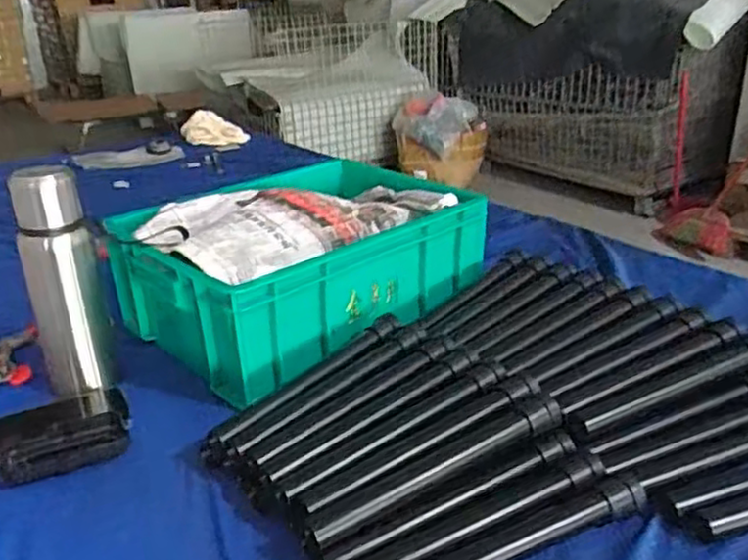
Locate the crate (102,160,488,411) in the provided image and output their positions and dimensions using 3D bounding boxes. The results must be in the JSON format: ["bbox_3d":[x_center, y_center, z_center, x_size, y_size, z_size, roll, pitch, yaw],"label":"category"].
[{"bbox_3d":[-0.082,-0.038,0.889,0.317,0.134,0.437,20,33,41],"label":"crate"}]

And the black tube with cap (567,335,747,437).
[{"bbox_3d":[0.294,0.105,0.665,0.249,0.031,0.029,-12,25,-19],"label":"black tube with cap"}]

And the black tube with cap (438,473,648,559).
[{"bbox_3d":[0.106,0.204,0.523,0.251,0.023,0.027,-13,26,-21],"label":"black tube with cap"}]

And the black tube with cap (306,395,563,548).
[{"bbox_3d":[0.060,0.159,0.572,0.250,0.026,0.026,-16,27,-27],"label":"black tube with cap"}]

